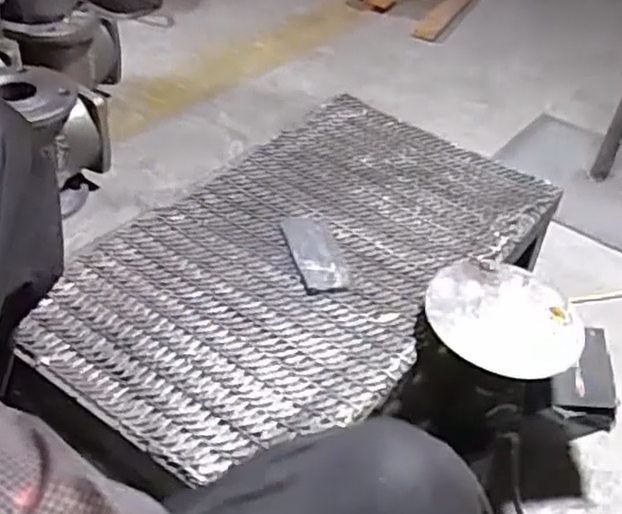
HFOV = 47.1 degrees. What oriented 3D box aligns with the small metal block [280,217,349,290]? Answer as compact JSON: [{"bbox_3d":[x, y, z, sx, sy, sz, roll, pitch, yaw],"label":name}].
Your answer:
[{"bbox_3d":[0.005,-0.009,0.877,0.058,0.013,0.138,-6,42,-15],"label":"small metal block"}]

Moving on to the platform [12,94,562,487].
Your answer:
[{"bbox_3d":[0.000,-0.014,0.879,0.388,0.039,0.661,32,46,26],"label":"platform"}]

